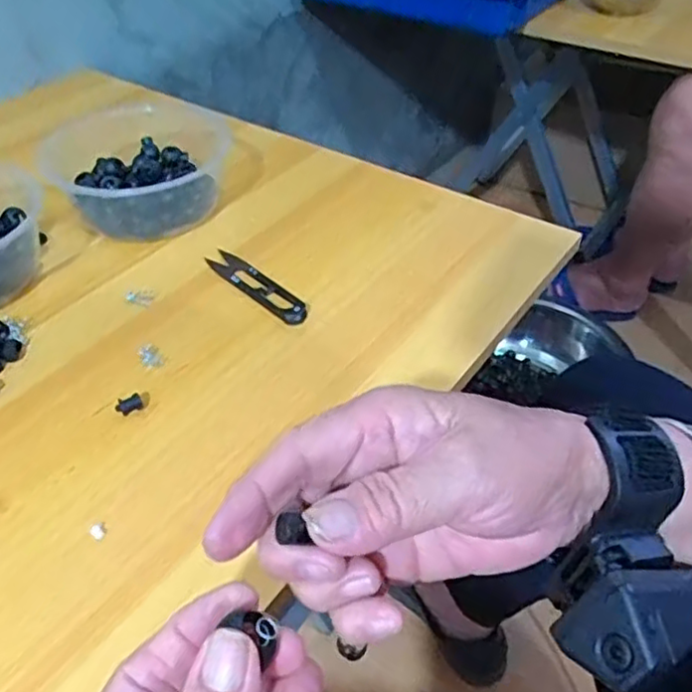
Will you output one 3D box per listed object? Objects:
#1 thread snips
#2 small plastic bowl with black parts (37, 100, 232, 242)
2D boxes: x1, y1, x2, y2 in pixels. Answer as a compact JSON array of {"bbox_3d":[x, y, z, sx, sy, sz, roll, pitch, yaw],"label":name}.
[{"bbox_3d":[-0.062,-0.043,0.456,0.097,0.006,0.022,35,54,30],"label":"thread snips"},{"bbox_3d":[-0.162,-0.145,0.535,0.133,0.041,0.140,0,45,0],"label":"small plastic bowl with black parts"}]

